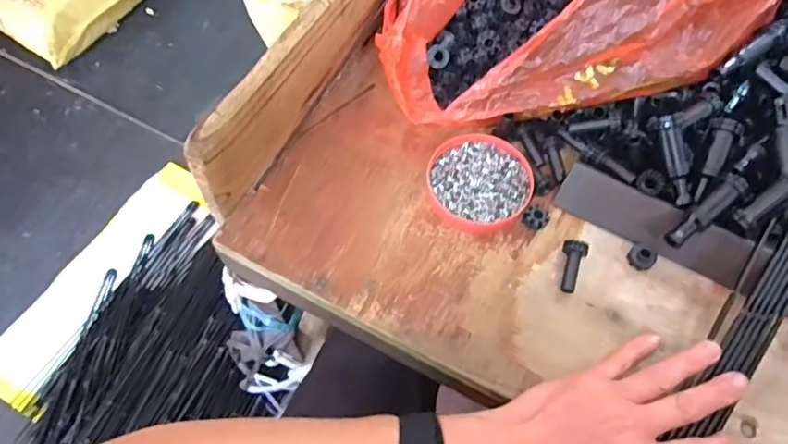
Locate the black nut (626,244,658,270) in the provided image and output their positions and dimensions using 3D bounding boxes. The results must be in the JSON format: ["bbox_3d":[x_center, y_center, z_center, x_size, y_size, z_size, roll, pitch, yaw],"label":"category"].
[{"bbox_3d":[0.186,0.026,0.411,0.019,0.012,0.018,1,62,-2],"label":"black nut"}]

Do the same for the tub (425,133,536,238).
[{"bbox_3d":[0.067,-0.032,0.435,0.079,0.016,0.083,1,62,-2],"label":"tub"}]

